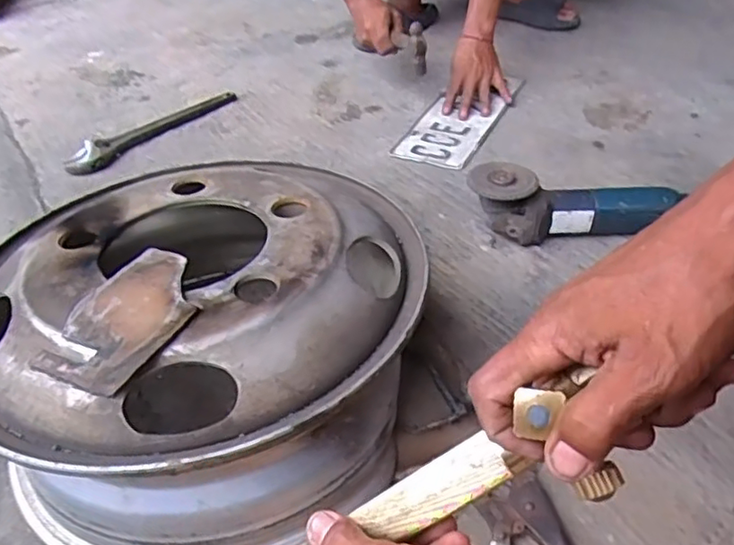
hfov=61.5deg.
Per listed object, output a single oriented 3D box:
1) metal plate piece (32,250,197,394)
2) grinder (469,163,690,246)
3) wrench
[{"bbox_3d":[-0.183,0.031,0.478,0.093,0.010,0.144,13,43,20],"label":"metal plate piece"},{"bbox_3d":[0.285,-0.093,0.852,0.285,0.106,0.077,-3,40,1],"label":"grinder"},{"bbox_3d":[-0.411,-0.284,1.213,0.071,0.029,0.372,27,49,32],"label":"wrench"}]

